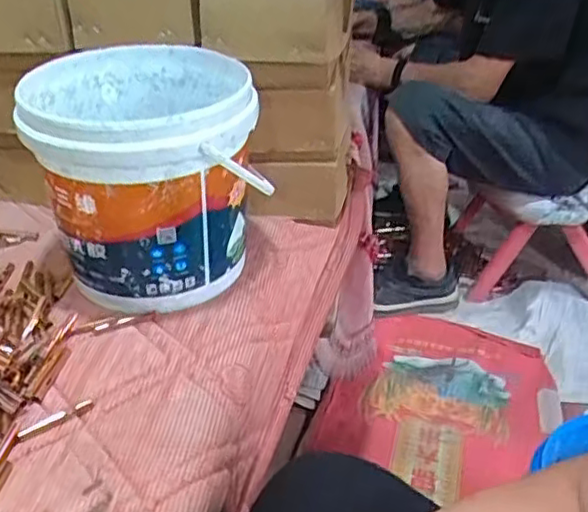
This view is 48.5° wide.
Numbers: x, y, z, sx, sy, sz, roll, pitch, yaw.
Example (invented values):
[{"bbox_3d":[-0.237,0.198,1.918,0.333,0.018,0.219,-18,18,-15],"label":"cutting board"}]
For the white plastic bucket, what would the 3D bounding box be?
[{"bbox_3d":[-0.145,-0.075,0.644,0.195,0.208,0.199,-8,32,-16],"label":"white plastic bucket"}]

